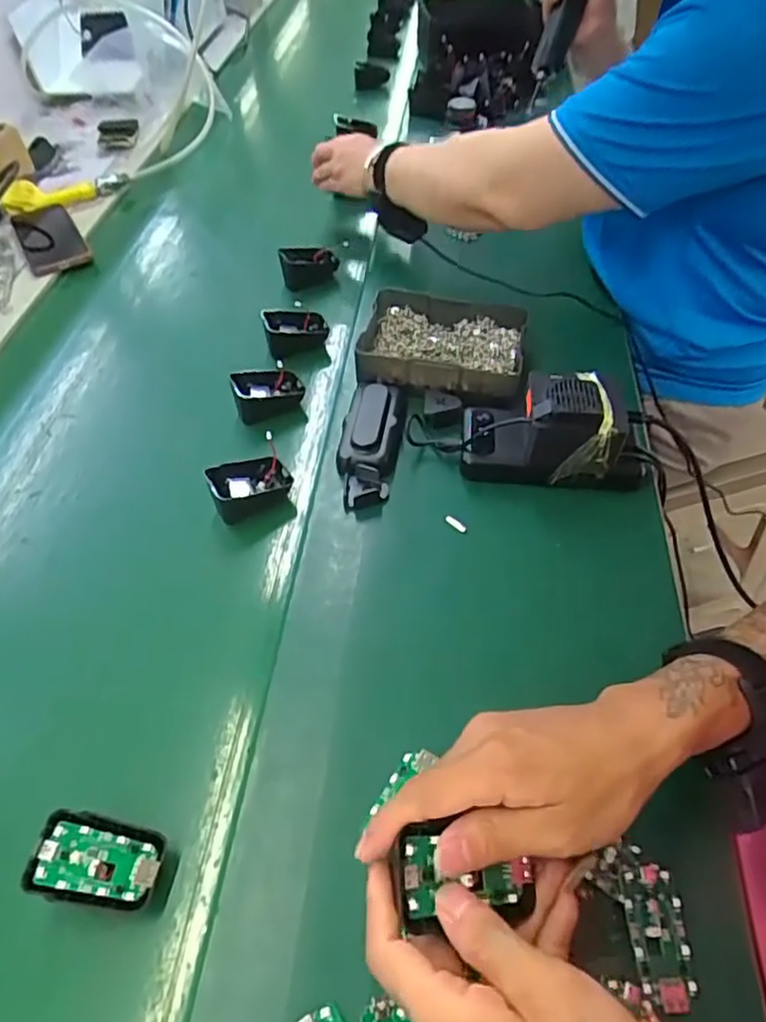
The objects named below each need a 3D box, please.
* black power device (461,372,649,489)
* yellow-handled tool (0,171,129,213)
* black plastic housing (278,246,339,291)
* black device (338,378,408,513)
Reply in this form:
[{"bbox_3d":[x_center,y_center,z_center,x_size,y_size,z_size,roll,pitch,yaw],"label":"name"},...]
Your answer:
[{"bbox_3d":[0.147,-0.073,0.541,0.153,0.082,0.076,4,50,7],"label":"black power device"},{"bbox_3d":[-0.465,-0.474,0.918,0.176,0.050,0.032,-33,55,-22],"label":"yellow-handled tool"},{"bbox_3d":[-0.090,-0.300,0.768,0.067,0.051,0.035,-21,51,-13],"label":"black plastic housing"},{"bbox_3d":[-0.011,-0.068,0.575,0.051,0.028,0.149,4,50,8],"label":"black device"}]

